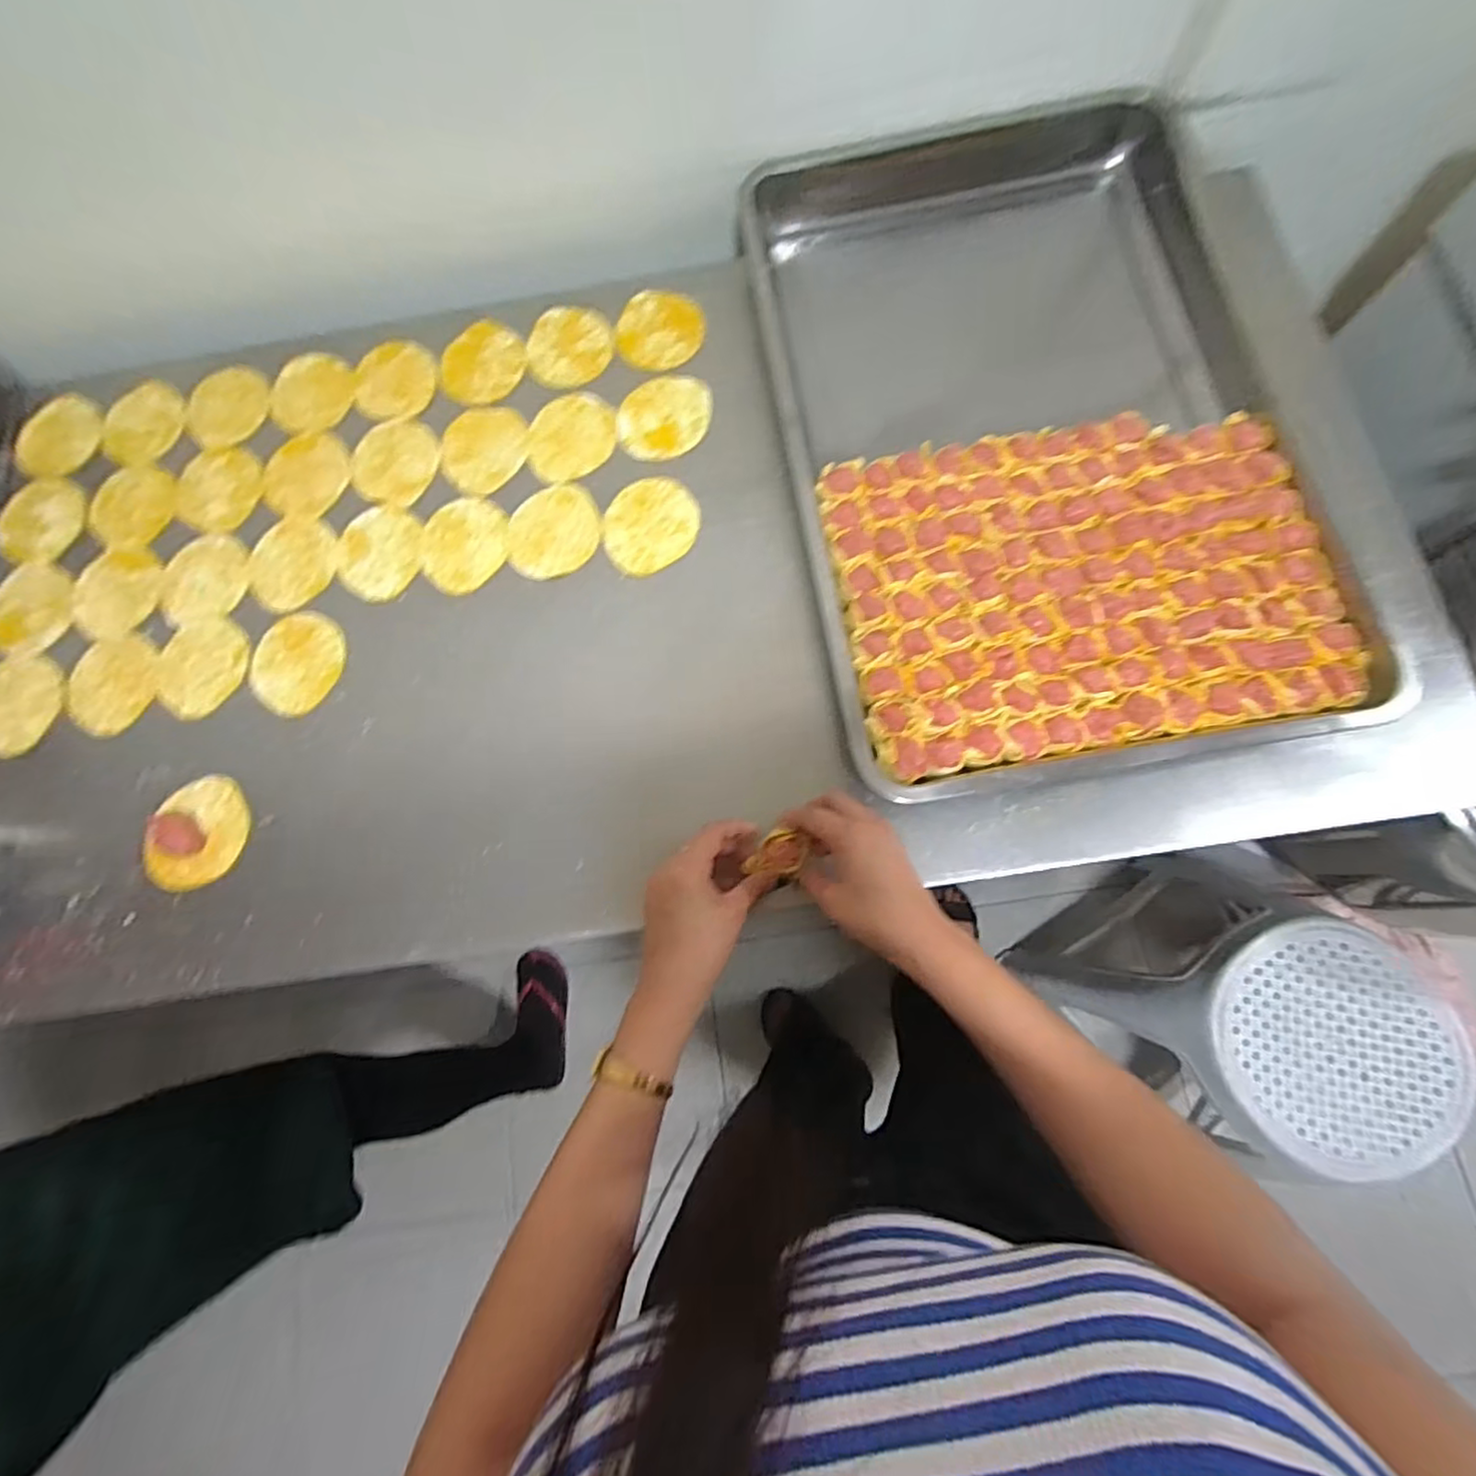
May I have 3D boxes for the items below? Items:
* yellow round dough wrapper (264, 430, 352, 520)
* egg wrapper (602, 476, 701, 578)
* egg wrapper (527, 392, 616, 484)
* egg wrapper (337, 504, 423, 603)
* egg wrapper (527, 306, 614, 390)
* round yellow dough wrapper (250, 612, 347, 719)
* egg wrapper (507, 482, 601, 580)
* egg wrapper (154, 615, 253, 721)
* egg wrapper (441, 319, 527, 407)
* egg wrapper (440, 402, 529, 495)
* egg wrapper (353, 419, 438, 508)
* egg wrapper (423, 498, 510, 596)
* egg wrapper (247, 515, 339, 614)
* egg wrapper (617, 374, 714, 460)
[{"bbox_3d":[-0.402,-0.246,0.619,0.080,0.005,0.084,0,82,3],"label":"yellow round dough wrapper"},{"bbox_3d":[-0.076,-0.187,0.577,0.085,0.006,0.080,-30,76,-3],"label":"egg wrapper"},{"bbox_3d":[-0.152,-0.273,0.605,0.072,0.007,0.091,24,79,10],"label":"egg wrapper"},{"bbox_3d":[-0.317,-0.164,0.592,0.075,0.004,0.089,2,77,5],"label":"egg wrapper"},{"bbox_3d":[-0.159,-0.370,0.629,0.077,0.010,0.083,-1,76,4],"label":"egg wrapper"},{"bbox_3d":[-0.378,-0.064,0.568,0.069,0.009,0.090,11,78,7],"label":"round yellow dough wrapper"},{"bbox_3d":[-0.162,-0.183,0.583,0.080,0.006,0.085,-1,76,4],"label":"egg wrapper"},{"bbox_3d":[-0.466,-0.063,0.576,0.072,0.009,0.088,27,80,10],"label":"egg wrapper"},{"bbox_3d":[-0.243,-0.357,0.634,0.078,0.012,0.085,0,76,2],"label":"egg wrapper"},{"bbox_3d":[-0.234,-0.266,0.608,0.075,0.005,0.084,34,89,3],"label":"egg wrapper"},{"bbox_3d":[-0.317,-0.256,0.614,0.076,0.006,0.086,18,78,9],"label":"egg wrapper"},{"bbox_3d":[-0.241,-0.171,0.588,0.075,0.004,0.089,-3,76,4],"label":"egg wrapper"},{"bbox_3d":[-0.399,-0.156,0.593,0.079,0.004,0.091,8,77,7],"label":"egg wrapper"},{"bbox_3d":[-0.067,-0.292,0.602,0.074,0.010,0.091,30,80,11],"label":"egg wrapper"}]

